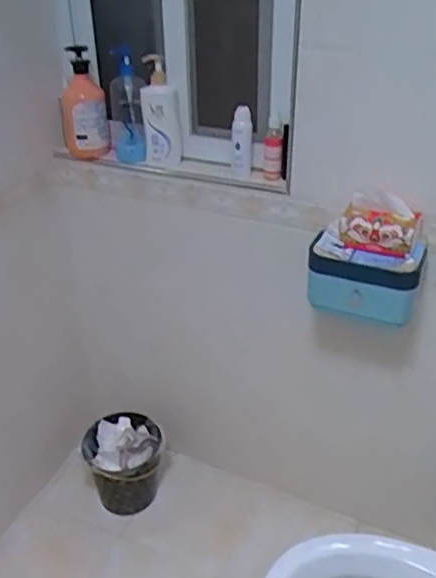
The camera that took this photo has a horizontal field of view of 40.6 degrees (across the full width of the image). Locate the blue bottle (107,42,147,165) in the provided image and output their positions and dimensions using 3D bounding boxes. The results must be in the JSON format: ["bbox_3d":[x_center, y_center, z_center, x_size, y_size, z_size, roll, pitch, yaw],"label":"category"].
[{"bbox_3d":[-0.223,-0.440,1.432,0.087,0.257,0.074,-5,33,-7],"label":"blue bottle"}]

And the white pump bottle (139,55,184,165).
[{"bbox_3d":[-0.133,-0.420,1.392,0.090,0.236,0.070,-7,33,-11],"label":"white pump bottle"}]

